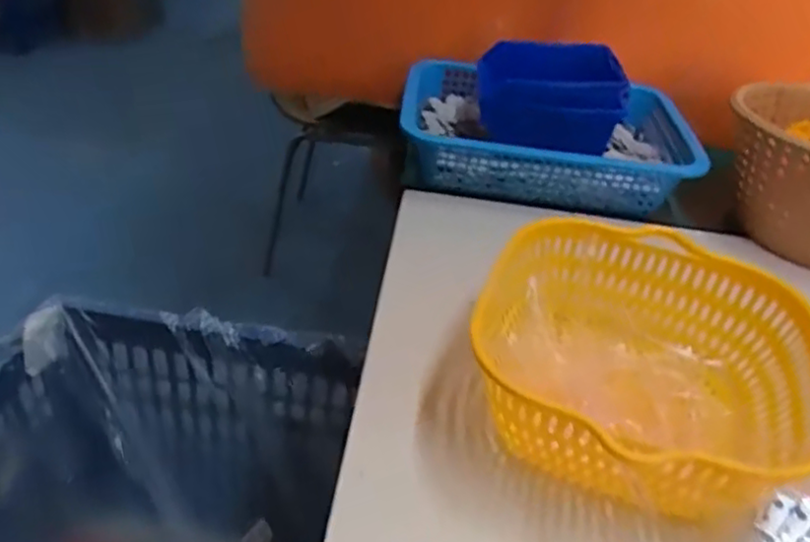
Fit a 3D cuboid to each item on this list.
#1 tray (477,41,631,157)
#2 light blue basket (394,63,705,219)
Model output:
[{"bbox_3d":[0.140,-0.172,0.676,0.132,0.081,0.091,9,36,3],"label":"tray"},{"bbox_3d":[0.143,-0.139,0.713,0.289,0.064,0.194,7,36,1],"label":"light blue basket"}]

